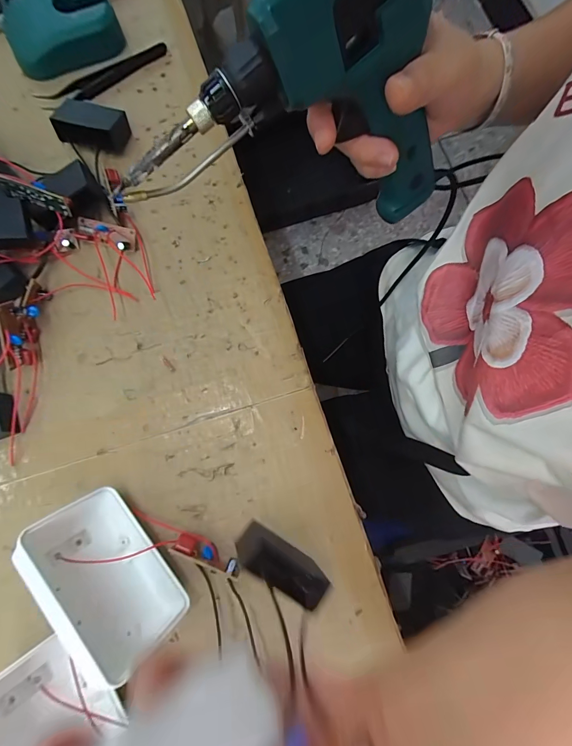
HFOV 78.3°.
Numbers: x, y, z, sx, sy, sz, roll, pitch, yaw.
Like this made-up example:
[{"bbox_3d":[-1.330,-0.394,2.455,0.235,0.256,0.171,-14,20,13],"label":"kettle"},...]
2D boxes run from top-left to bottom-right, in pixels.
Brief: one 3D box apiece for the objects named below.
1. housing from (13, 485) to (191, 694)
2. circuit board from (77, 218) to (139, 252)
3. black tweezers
[{"bbox_3d":[-0.102,0.119,0.203,0.092,0.060,0.031,47,125,10],"label":"housing"},{"bbox_3d":[-0.137,-0.104,0.266,0.044,0.008,0.016,15,79,2],"label":"circuit board"},{"bbox_3d":[-0.153,-0.251,0.298,0.113,0.011,0.017,-36,82,-8],"label":"black tweezers"}]

